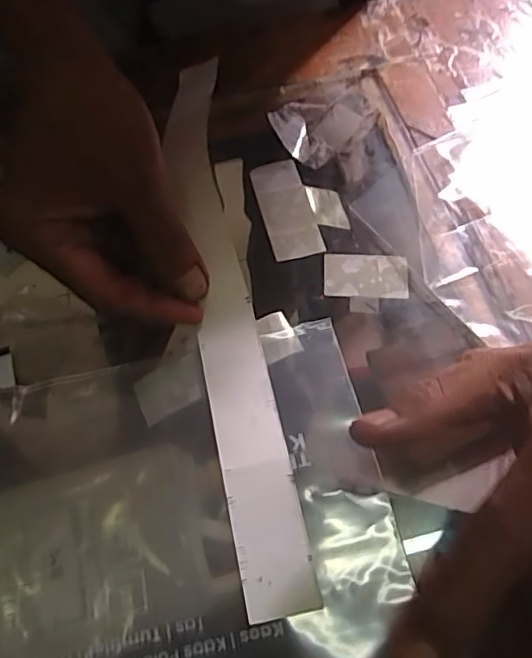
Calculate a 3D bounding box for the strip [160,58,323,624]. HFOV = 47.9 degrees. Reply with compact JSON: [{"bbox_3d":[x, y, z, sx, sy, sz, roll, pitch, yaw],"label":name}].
[{"bbox_3d":[-0.023,-0.025,0.287,0.030,0.030,0.296,-11,67,-3],"label":"strip"}]

